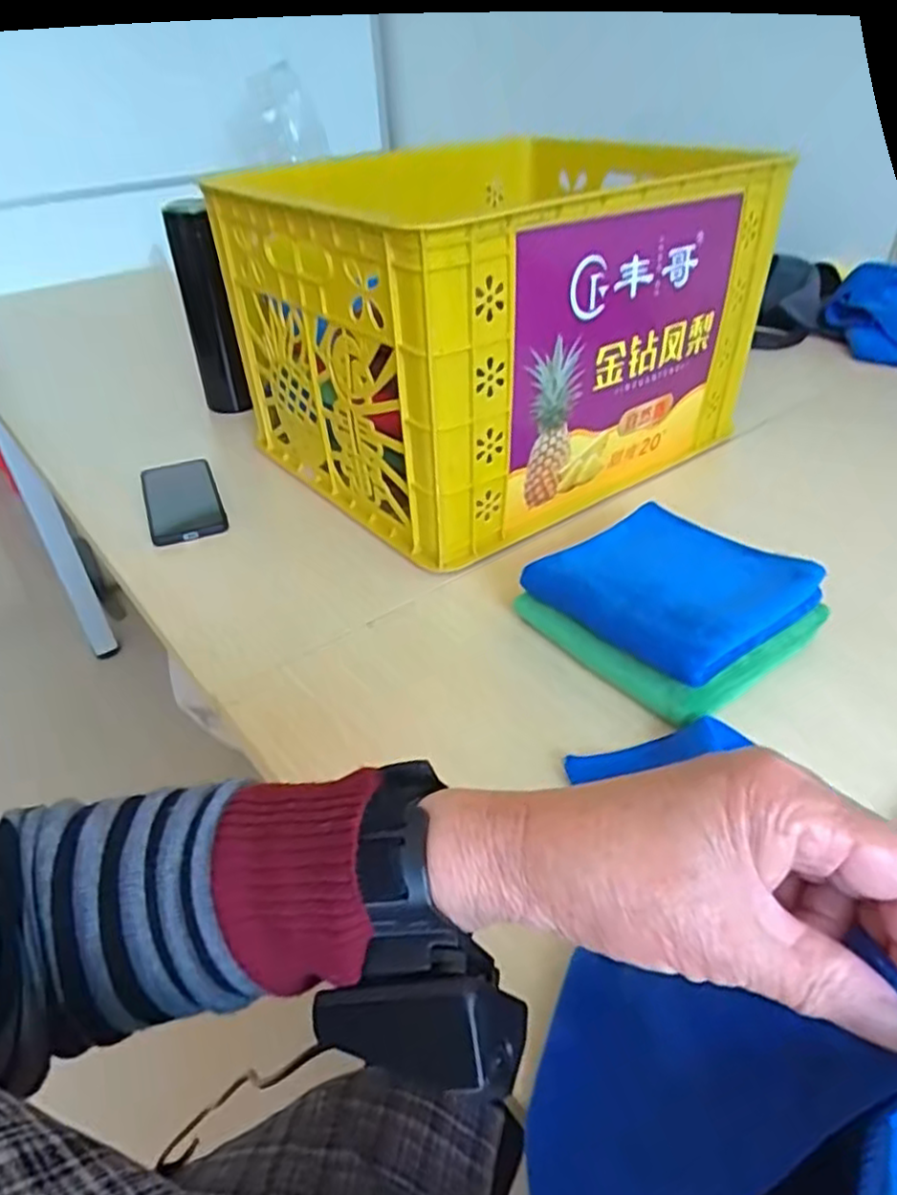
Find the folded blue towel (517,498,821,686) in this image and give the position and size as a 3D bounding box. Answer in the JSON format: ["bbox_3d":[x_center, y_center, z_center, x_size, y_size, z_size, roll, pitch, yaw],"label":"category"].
[{"bbox_3d":[0.170,-0.016,0.546,0.164,0.023,0.165,-28,44,-29],"label":"folded blue towel"}]

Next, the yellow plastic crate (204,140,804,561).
[{"bbox_3d":[0.010,-0.304,0.786,0.425,0.281,0.413,-25,42,-26],"label":"yellow plastic crate"}]

